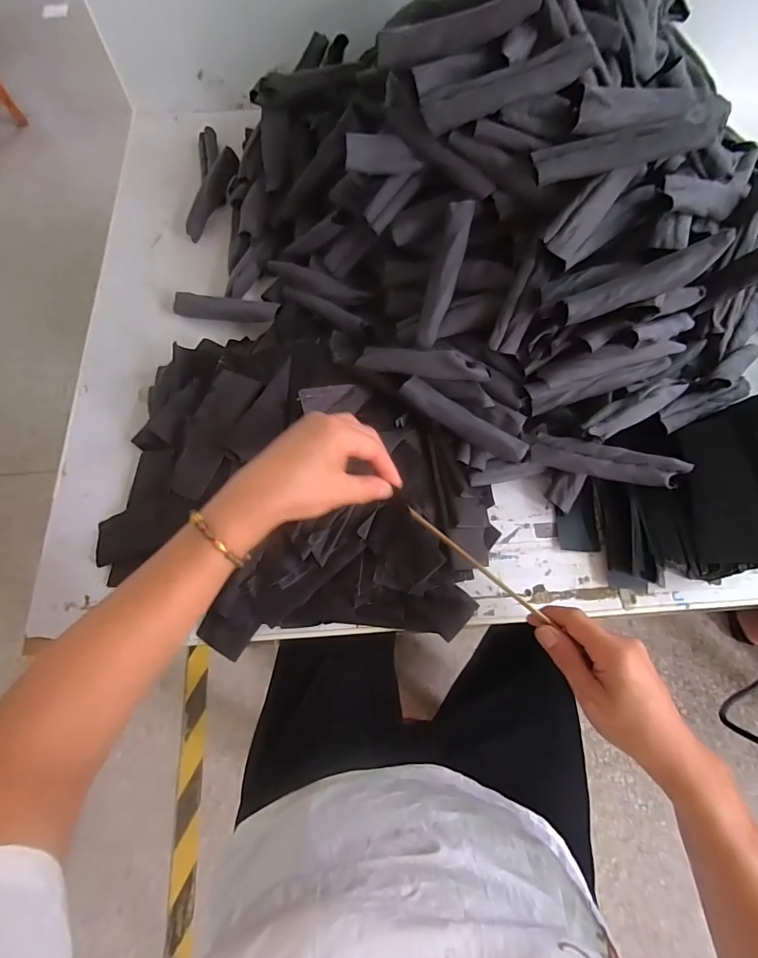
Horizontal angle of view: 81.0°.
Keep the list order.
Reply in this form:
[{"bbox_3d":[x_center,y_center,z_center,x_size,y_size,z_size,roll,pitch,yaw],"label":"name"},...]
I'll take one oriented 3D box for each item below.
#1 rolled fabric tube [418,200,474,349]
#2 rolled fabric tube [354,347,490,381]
[{"bbox_3d":[0.070,-0.217,0.479,0.028,0.014,0.144,18,108,7],"label":"rolled fabric tube"},{"bbox_3d":[0.046,-0.129,0.490,0.148,0.023,0.030,12,69,23],"label":"rolled fabric tube"}]

